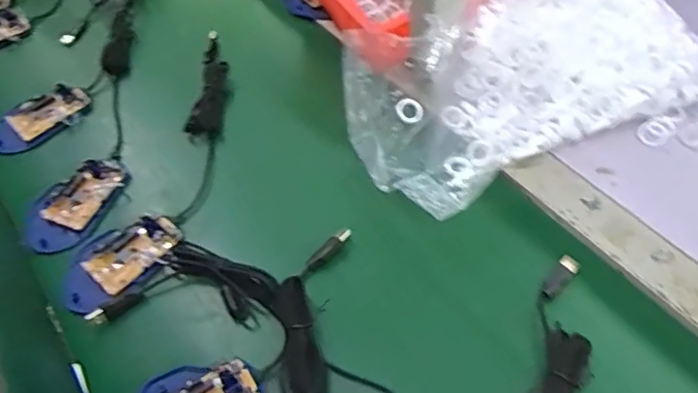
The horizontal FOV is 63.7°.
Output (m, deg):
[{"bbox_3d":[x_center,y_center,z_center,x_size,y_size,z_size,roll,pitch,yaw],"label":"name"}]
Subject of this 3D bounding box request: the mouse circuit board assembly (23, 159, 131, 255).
[{"bbox_3d":[-0.264,0.004,0.540,0.069,0.020,0.107,15,55,15],"label":"mouse circuit board assembly"}]

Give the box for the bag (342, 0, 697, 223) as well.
[{"bbox_3d":[0.161,-0.114,0.545,0.324,0.087,0.187,-26,55,-16],"label":"bag"}]

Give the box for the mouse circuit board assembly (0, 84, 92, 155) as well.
[{"bbox_3d":[-0.340,-0.086,0.614,0.108,0.016,0.060,-35,58,-22],"label":"mouse circuit board assembly"}]

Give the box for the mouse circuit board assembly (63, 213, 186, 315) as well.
[{"bbox_3d":[-0.204,0.054,0.496,0.071,0.021,0.106,35,62,26],"label":"mouse circuit board assembly"}]

